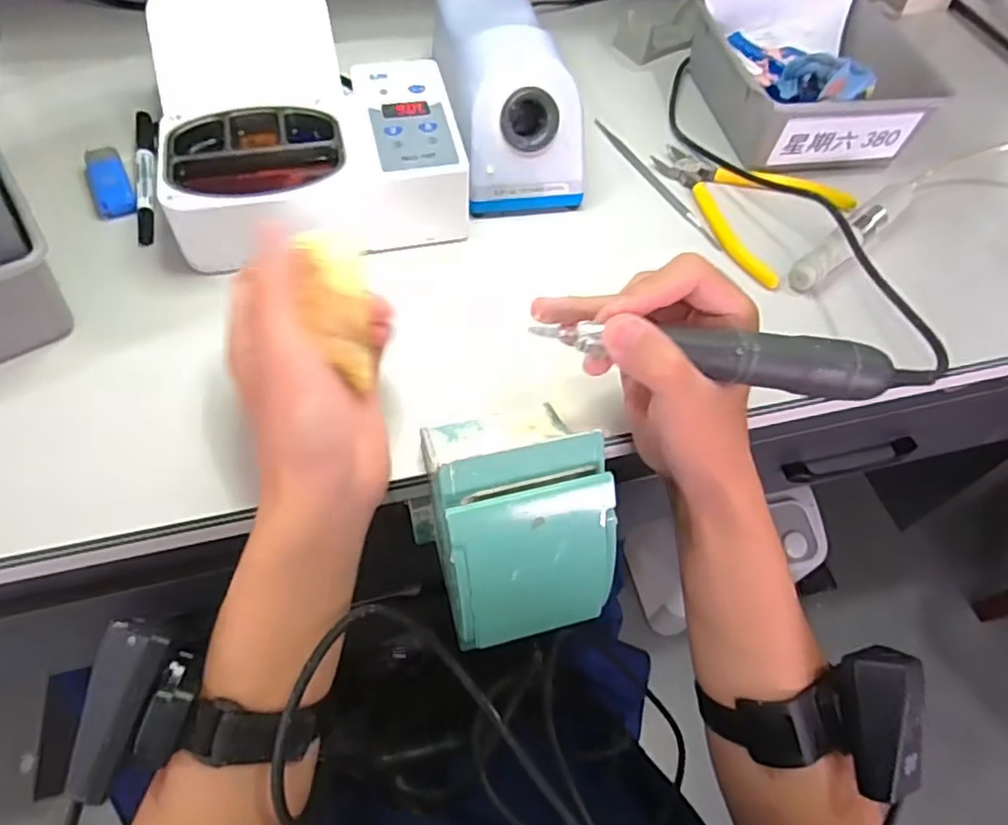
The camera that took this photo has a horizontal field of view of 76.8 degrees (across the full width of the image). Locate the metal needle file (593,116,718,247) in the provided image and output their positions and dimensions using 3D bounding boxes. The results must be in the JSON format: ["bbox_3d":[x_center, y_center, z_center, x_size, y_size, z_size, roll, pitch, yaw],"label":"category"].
[{"bbox_3d":[0.117,-0.182,0.496,0.010,0.004,0.167,-20,60,-16],"label":"metal needle file"}]

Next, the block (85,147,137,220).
[{"bbox_3d":[-0.276,-0.161,0.446,0.025,0.016,0.066,-22,60,-18],"label":"block"}]

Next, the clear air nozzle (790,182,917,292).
[{"bbox_3d":[0.254,-0.131,0.460,0.147,0.029,0.023,-38,66,-25],"label":"clear air nozzle"}]

